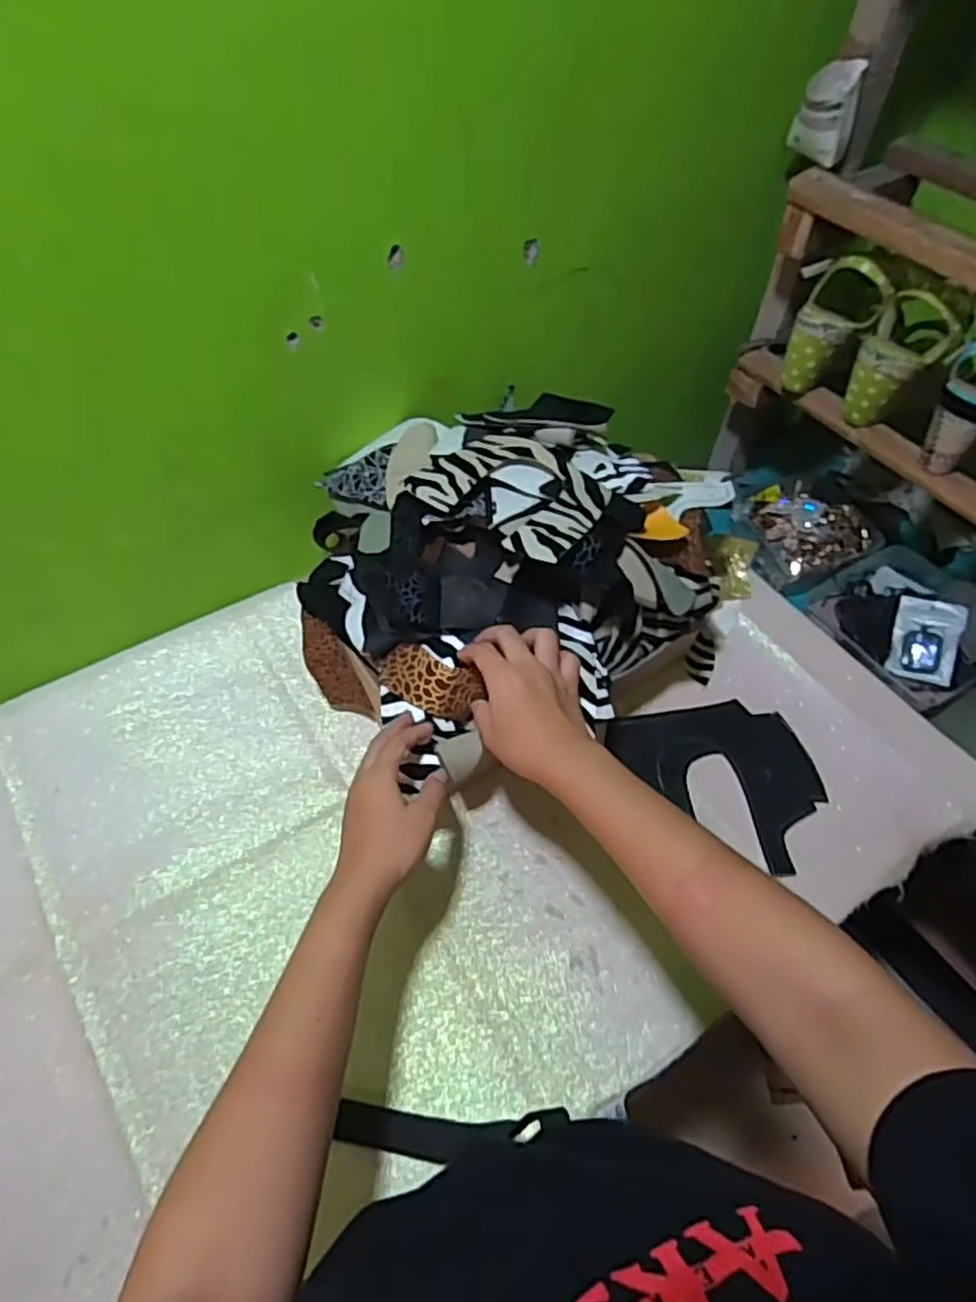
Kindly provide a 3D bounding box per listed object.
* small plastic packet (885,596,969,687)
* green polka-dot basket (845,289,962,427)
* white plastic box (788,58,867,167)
[{"bbox_3d":[0.525,-0.013,0.847,0.070,0.012,0.098,14,84,27],"label":"small plastic packet"},{"bbox_3d":[0.443,-0.313,0.762,0.080,0.135,0.073,31,58,19],"label":"green polka-dot basket"},{"bbox_3d":[0.342,-0.542,0.715,0.057,0.081,0.035,22,56,13],"label":"white plastic box"}]

